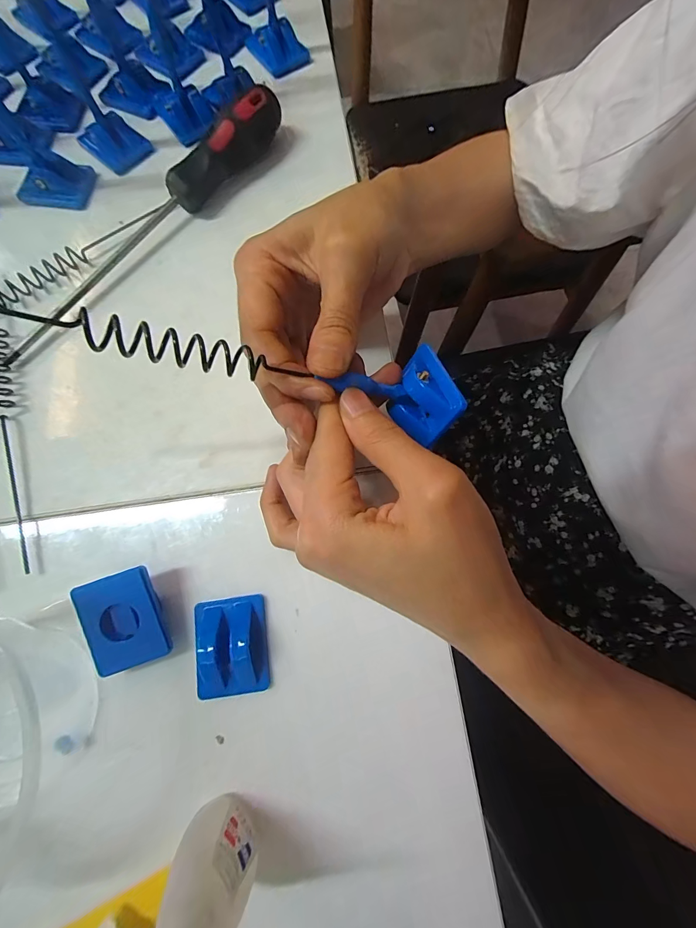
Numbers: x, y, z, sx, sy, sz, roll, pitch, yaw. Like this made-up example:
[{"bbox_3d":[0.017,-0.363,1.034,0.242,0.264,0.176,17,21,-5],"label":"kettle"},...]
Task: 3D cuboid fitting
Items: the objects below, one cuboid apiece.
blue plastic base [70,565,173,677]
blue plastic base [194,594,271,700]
[{"bbox_3d":[-0.107,0.074,0.175,0.034,0.014,0.044,-18,91,-9],"label":"blue plastic base"},{"bbox_3d":[-0.058,0.090,0.179,0.034,0.008,0.044,-8,76,-1],"label":"blue plastic base"}]

